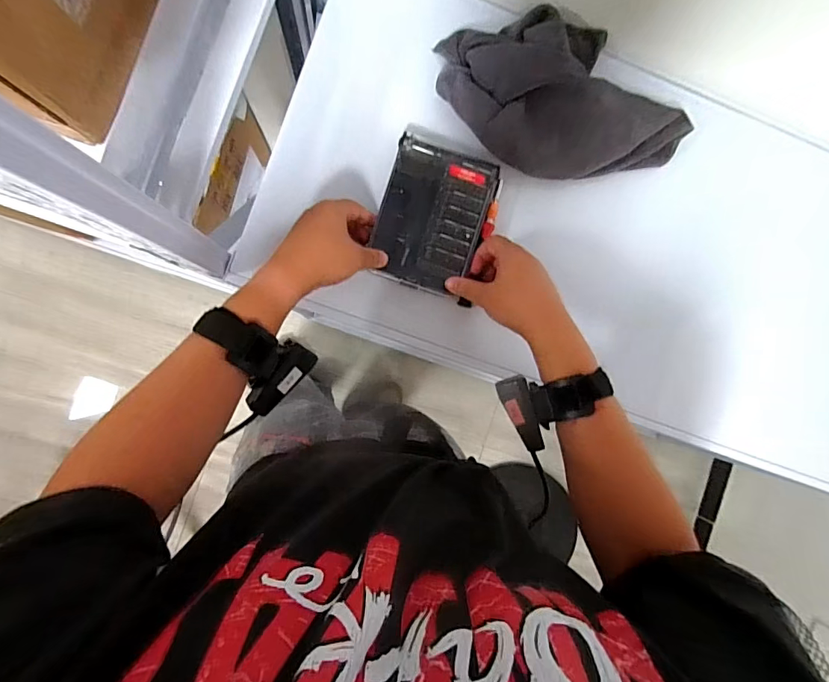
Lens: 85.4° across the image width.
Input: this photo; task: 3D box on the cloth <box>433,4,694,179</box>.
[{"bbox_3d":[0.170,-0.271,0.492,0.275,0.068,0.176,-8,91,-7],"label":"cloth"}]

